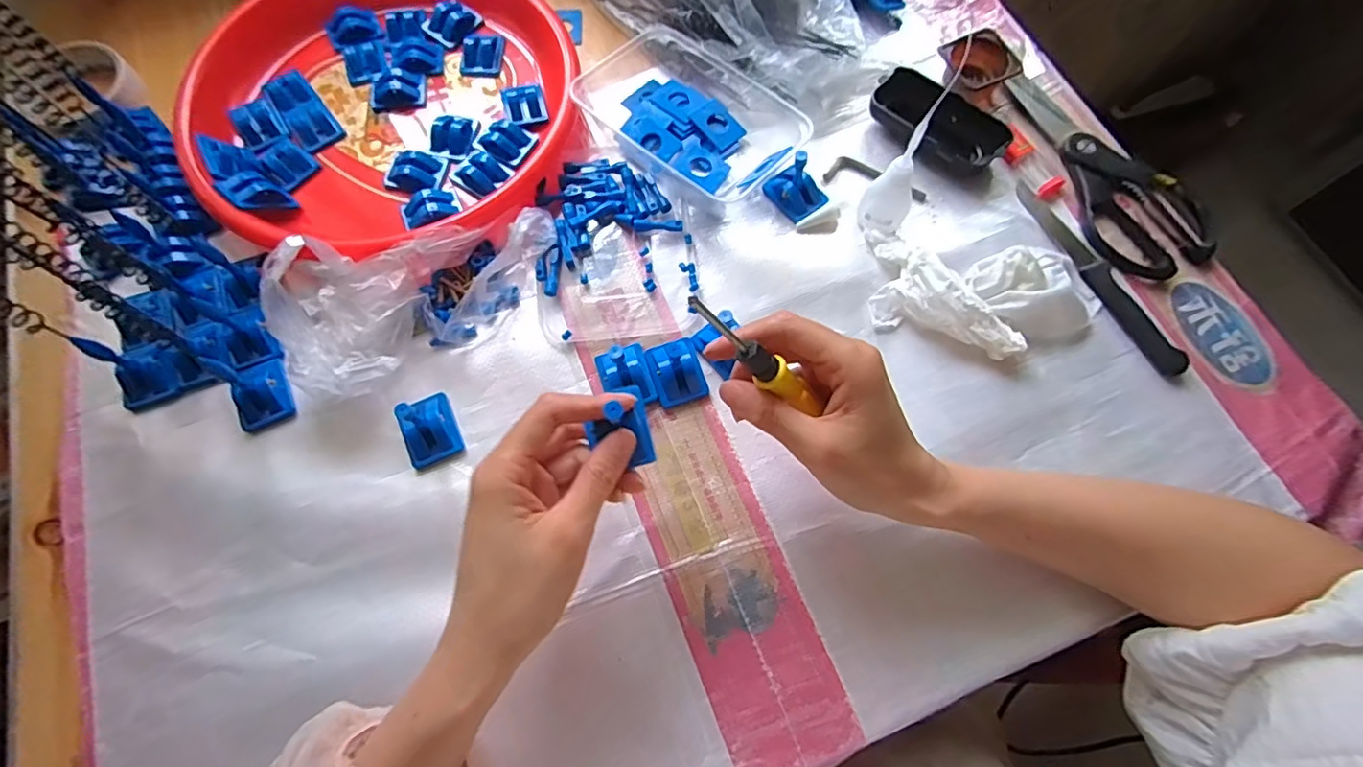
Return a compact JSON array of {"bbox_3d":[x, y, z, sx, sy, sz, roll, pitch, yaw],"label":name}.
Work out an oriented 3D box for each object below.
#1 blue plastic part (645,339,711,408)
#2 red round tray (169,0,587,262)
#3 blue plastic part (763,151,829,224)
[{"bbox_3d":[-0.004,-0.010,0.396,0.034,0.021,0.045,-17,71,-7],"label":"blue plastic part"},{"bbox_3d":[-0.236,-0.225,0.456,0.290,0.035,0.279,0,70,-1],"label":"red round tray"},{"bbox_3d":[0.088,-0.154,0.435,0.032,0.045,0.043,-35,74,-13],"label":"blue plastic part"}]

